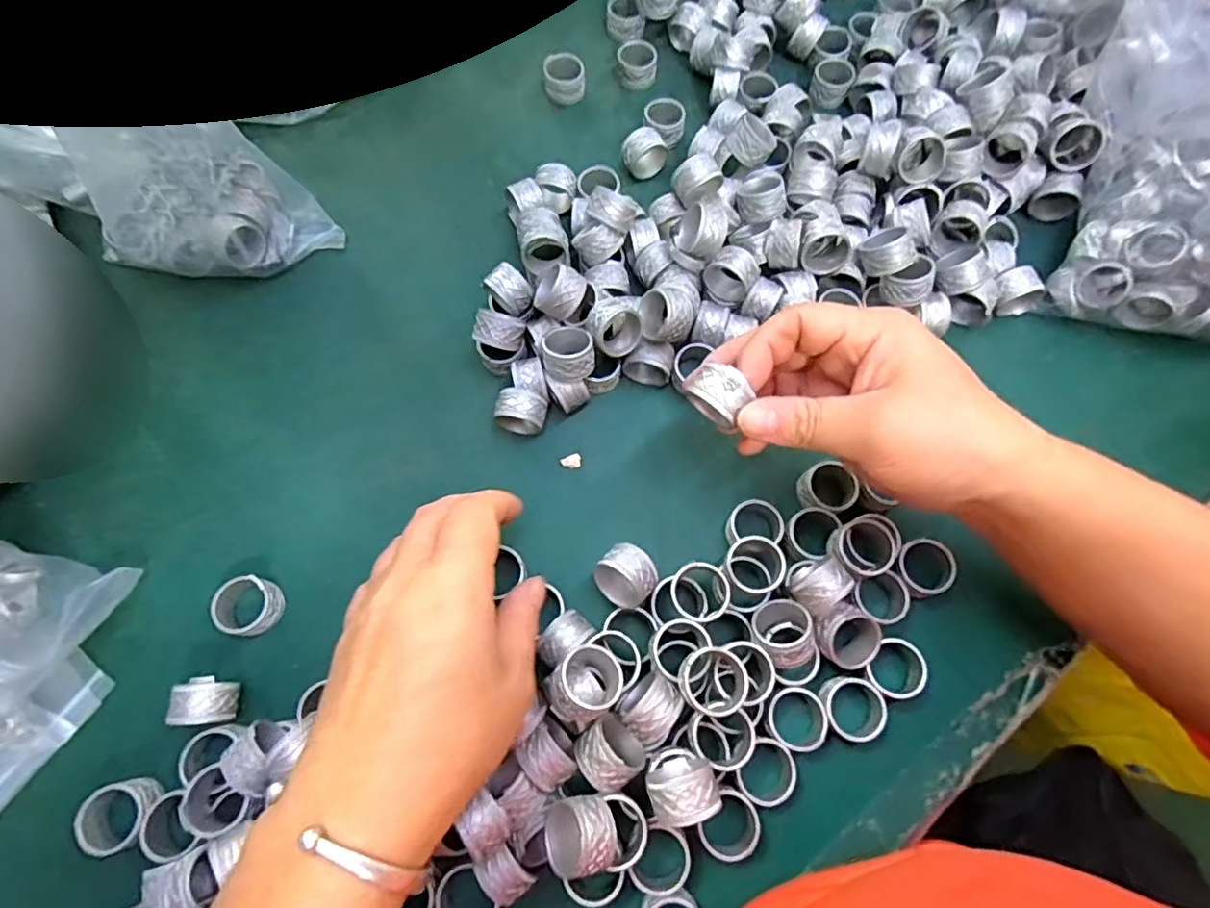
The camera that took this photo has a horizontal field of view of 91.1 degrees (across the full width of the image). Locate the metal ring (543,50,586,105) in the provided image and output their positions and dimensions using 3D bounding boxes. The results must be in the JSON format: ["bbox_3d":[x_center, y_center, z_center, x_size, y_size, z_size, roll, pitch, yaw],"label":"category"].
[{"bbox_3d":[-0.028,-0.259,0.411,0.026,0.021,0.026,0,71,-1],"label":"metal ring"}]

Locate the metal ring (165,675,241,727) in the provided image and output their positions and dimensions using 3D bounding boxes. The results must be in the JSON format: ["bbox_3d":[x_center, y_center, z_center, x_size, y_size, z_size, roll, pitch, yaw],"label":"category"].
[{"bbox_3d":[-0.184,0.115,0.277,0.022,0.025,0.020,0,71,-1],"label":"metal ring"}]

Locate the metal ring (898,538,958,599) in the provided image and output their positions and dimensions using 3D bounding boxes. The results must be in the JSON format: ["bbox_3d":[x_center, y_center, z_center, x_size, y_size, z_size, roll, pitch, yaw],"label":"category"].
[{"bbox_3d":[0.161,0.058,0.301,0.027,0.013,0.027,0,71,-1],"label":"metal ring"}]

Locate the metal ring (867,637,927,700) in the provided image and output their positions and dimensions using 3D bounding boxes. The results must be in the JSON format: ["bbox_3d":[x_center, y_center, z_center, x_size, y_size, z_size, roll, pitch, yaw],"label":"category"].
[{"bbox_3d":[0.138,0.104,0.285,0.024,0.018,0.027,32,74,10],"label":"metal ring"}]

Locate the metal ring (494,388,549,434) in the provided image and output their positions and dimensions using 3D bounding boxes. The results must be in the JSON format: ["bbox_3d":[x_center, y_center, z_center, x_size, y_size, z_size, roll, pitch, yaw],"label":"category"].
[{"bbox_3d":[-0.045,-0.023,0.327,0.026,0.025,0.018,10,71,3],"label":"metal ring"}]

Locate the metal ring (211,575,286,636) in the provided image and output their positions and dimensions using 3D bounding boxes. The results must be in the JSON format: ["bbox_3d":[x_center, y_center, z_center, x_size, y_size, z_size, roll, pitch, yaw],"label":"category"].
[{"bbox_3d":[-0.176,0.076,0.295,0.027,0.020,0.027,0,71,-1],"label":"metal ring"}]

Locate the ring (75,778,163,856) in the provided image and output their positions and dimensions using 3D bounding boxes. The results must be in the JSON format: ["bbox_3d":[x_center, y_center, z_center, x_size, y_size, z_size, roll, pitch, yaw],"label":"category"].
[{"bbox_3d":[-0.214,0.160,0.263,0.029,0.013,0.027,0,71,-1],"label":"ring"}]

